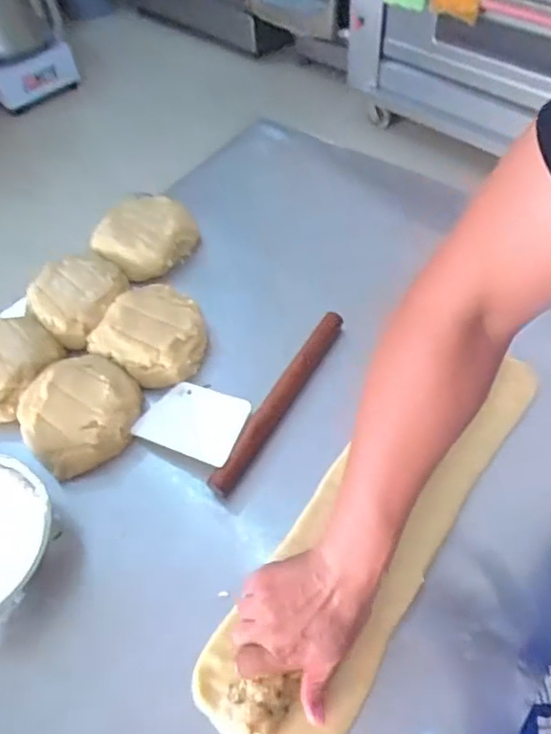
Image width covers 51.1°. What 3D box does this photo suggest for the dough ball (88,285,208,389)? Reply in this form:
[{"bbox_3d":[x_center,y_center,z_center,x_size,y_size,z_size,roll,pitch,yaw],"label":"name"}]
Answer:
[{"bbox_3d":[-0.161,-0.044,0.771,0.144,0.046,0.131,29,61,24],"label":"dough ball"}]

